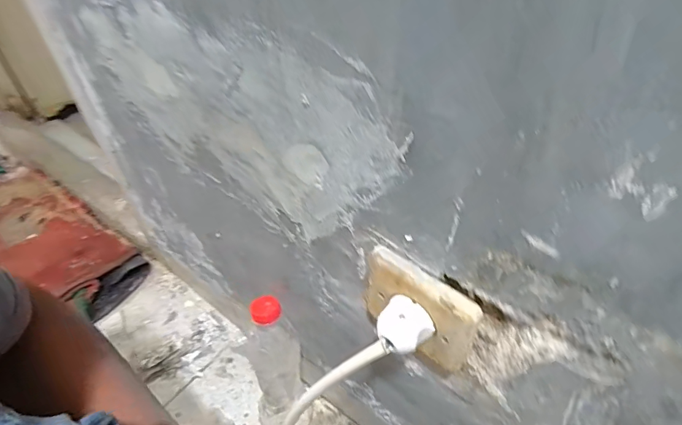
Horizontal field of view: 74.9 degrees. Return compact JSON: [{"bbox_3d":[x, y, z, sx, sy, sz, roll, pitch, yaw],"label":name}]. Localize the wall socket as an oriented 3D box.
[{"bbox_3d":[0.052,0.068,0.304,0.078,0.075,0.013,30,54,26],"label":"wall socket"}]

